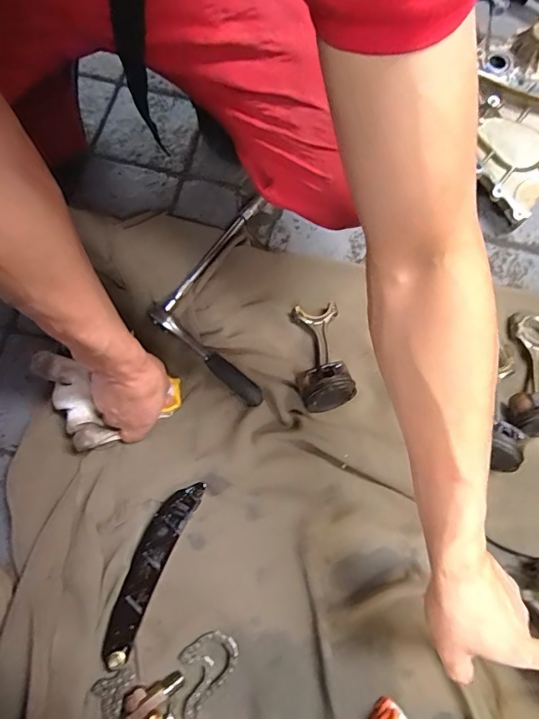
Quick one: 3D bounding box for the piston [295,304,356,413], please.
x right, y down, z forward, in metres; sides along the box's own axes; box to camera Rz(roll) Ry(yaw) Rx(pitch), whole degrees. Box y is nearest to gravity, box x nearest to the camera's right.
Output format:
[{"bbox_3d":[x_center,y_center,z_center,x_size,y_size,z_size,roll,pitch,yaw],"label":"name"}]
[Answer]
[{"bbox_3d":[0.071,-0.010,0.610,0.072,0.064,0.154,-4,72,-4],"label":"piston"}]

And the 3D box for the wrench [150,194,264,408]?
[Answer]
[{"bbox_3d":[-0.087,-0.096,0.647,0.148,0.023,0.322,1,72,-5],"label":"wrench"}]

